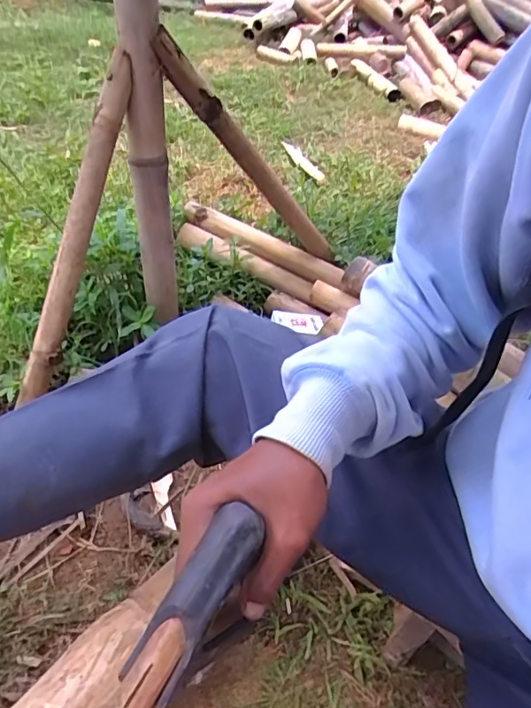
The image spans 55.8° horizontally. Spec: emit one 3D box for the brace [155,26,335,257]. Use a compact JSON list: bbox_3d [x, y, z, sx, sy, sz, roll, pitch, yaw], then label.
[{"bbox_3d":[-0.011,-0.315,0.866,0.045,0.539,0.039,-48,52,4],"label":"brace"}]

